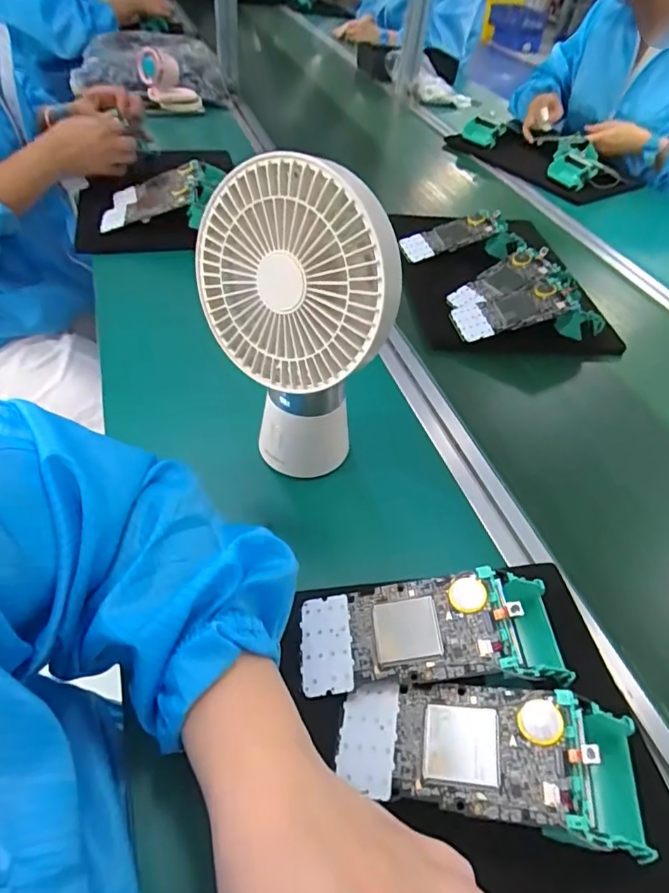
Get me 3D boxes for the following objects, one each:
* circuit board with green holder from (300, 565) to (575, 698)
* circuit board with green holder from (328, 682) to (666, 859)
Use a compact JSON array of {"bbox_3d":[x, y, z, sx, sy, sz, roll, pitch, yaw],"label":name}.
[{"bbox_3d":[0.065,0.122,0.350,0.169,0.044,0.068,3,48,-4],"label":"circuit board with green holder"},{"bbox_3d":[0.088,0.179,0.311,0.169,0.051,0.074,2,47,13],"label":"circuit board with green holder"}]

